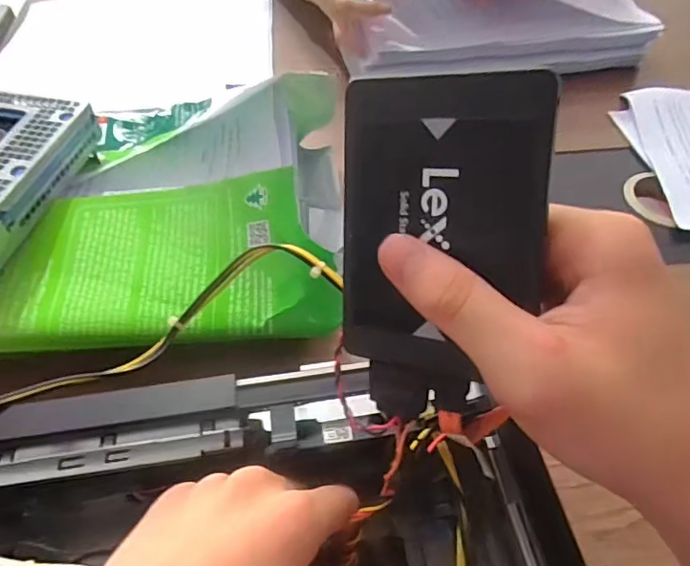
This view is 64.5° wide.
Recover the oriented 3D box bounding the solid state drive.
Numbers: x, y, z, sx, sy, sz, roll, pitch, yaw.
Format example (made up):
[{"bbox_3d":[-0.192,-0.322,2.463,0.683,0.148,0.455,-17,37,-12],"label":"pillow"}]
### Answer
[{"bbox_3d":[0.031,-0.019,0.184,0.070,0.097,0.004,7,16,27],"label":"solid state drive"}]

